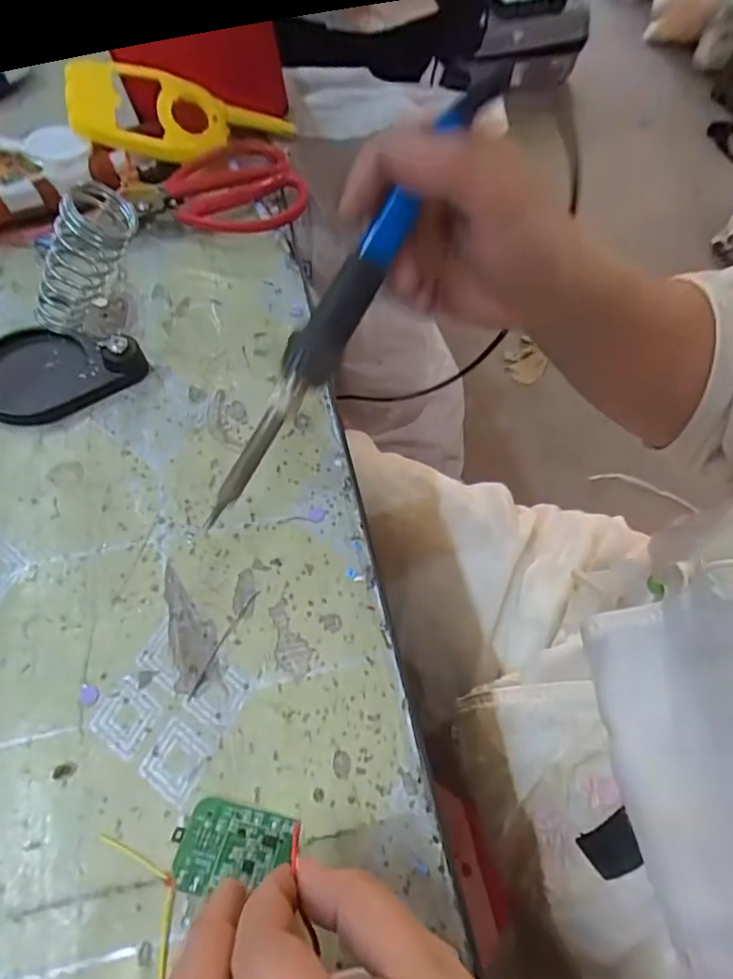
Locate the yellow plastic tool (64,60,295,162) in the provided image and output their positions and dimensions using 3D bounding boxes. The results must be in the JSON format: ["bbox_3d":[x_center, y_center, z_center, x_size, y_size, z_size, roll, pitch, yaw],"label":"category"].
[{"bbox_3d":[-0.135,-0.274,0.422,0.161,0.028,0.057,0,89,-26],"label":"yellow plastic tool"}]

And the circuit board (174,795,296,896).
[{"bbox_3d":[-0.052,0.139,0.217,0.043,0.004,0.032,10,39,-2],"label":"circuit board"}]

